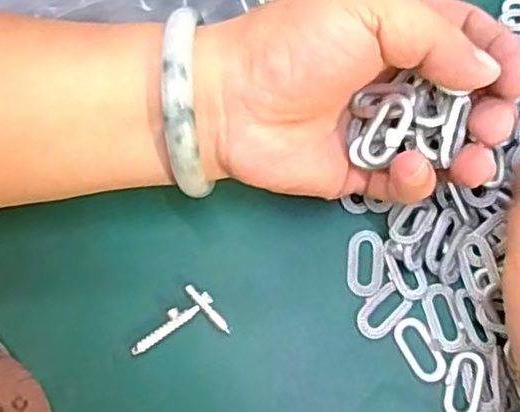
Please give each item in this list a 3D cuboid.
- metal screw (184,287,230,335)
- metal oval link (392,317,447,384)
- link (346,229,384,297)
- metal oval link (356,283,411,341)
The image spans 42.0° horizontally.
[{"bbox_3d":[-0.020,0.041,0.273,0.006,0.004,0.024,-39,77,-9],"label":"metal screw"},{"bbox_3d":[0.064,0.057,0.269,0.013,0.004,0.026,-27,75,-6],"label":"metal oval link"},{"bbox_3d":[0.043,0.023,0.278,0.015,0.004,0.027,0,74,1],"label":"link"},{"bbox_3d":[0.049,0.043,0.272,0.014,0.004,0.023,44,79,12],"label":"metal oval link"}]

